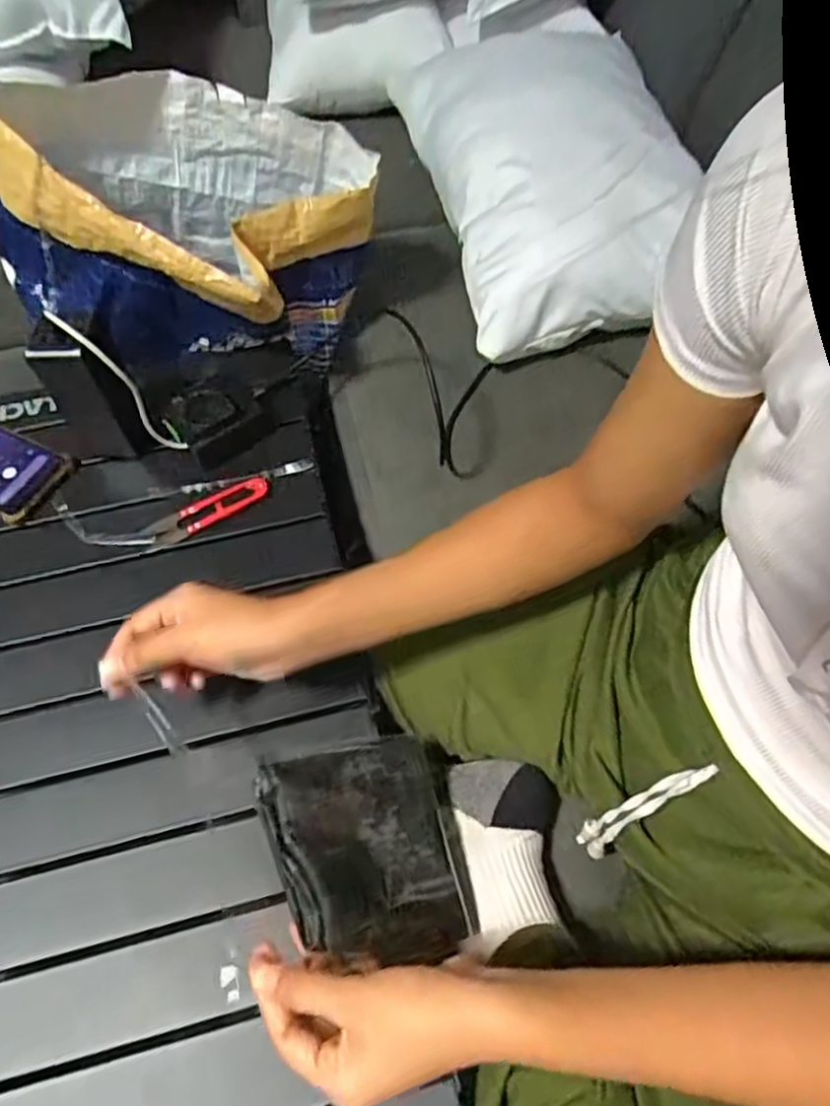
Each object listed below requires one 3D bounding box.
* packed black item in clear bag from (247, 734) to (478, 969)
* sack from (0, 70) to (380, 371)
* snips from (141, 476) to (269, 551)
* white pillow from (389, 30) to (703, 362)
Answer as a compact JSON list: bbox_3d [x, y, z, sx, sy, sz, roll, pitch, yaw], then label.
[{"bbox_3d":[-0.025,0.188,0.459,0.141,0.023,0.136,10,49,-36],"label":"packed black item in clear bag"},{"bbox_3d":[-0.210,-0.313,0.684,0.322,0.220,0.227,7,58,7],"label":"sack"},{"bbox_3d":[-0.184,-0.038,0.626,0.114,0.011,0.028,-30,61,-15],"label":"snips"},{"bbox_3d":[0.152,-0.453,0.822,0.261,0.100,0.478,-10,58,-5],"label":"white pillow"}]

